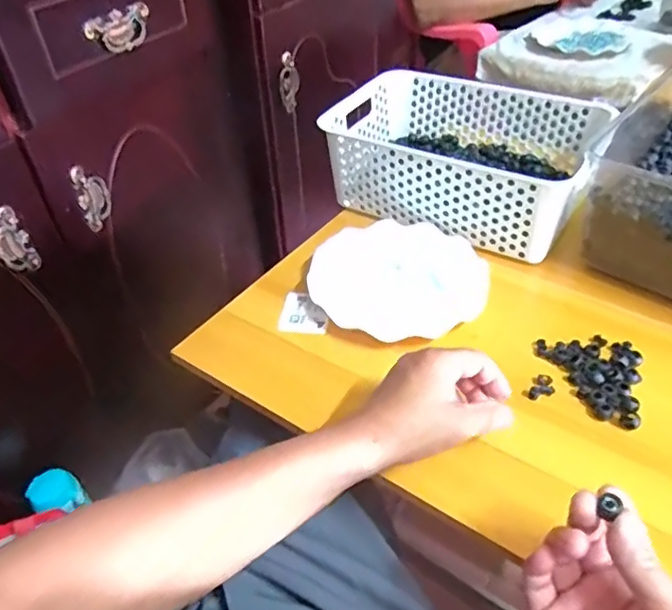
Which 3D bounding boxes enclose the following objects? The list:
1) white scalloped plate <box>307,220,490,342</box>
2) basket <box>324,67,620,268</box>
[{"bbox_3d":[0.067,-0.032,0.635,0.182,0.015,0.182,-2,42,1],"label":"white scalloped plate"},{"bbox_3d":[0.149,-0.183,0.719,0.294,0.098,0.216,17,46,21],"label":"basket"}]

